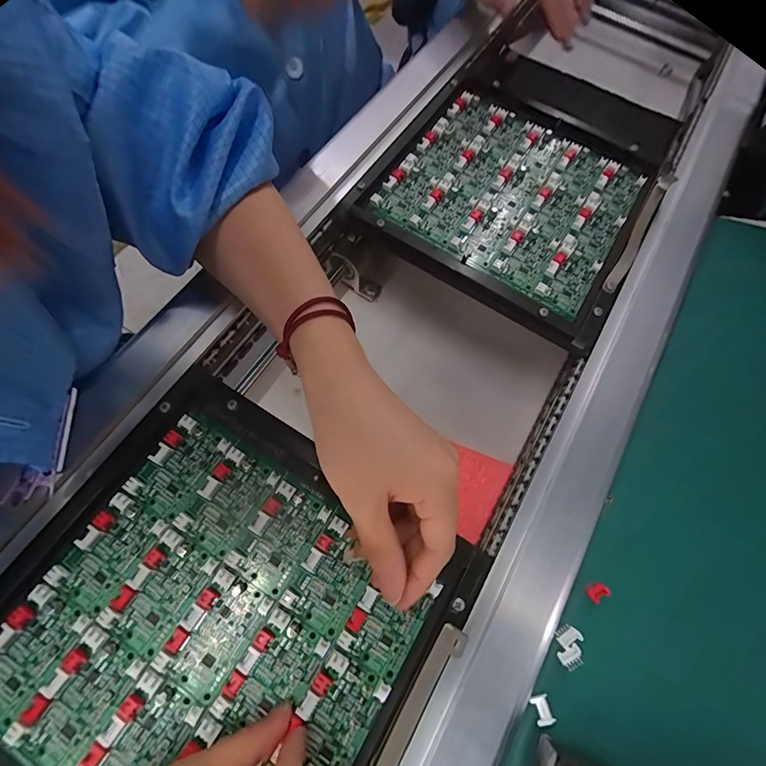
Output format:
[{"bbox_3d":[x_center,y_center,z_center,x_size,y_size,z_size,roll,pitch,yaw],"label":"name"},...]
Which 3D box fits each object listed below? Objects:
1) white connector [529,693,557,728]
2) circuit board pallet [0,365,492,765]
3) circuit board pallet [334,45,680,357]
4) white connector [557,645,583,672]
[{"bbox_3d":[0.086,0.176,0.217,0.010,0.004,0.014,-14,72,-9],"label":"white connector"},{"bbox_3d":[-0.092,0.137,0.224,0.229,0.015,0.223,30,68,10],"label":"circuit board pallet"},{"bbox_3d":[0.110,-0.163,0.328,0.211,0.025,0.208,33,82,8],"label":"circuit board pallet"},{"bbox_3d":[0.105,0.154,0.225,0.012,0.006,0.011,-32,76,-14],"label":"white connector"}]

